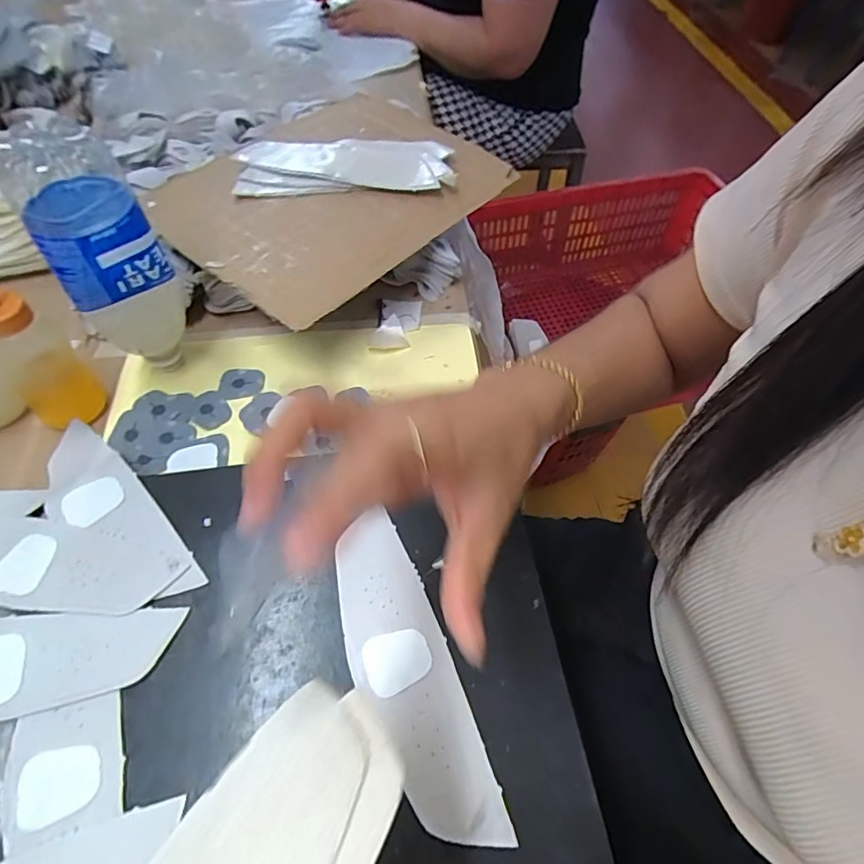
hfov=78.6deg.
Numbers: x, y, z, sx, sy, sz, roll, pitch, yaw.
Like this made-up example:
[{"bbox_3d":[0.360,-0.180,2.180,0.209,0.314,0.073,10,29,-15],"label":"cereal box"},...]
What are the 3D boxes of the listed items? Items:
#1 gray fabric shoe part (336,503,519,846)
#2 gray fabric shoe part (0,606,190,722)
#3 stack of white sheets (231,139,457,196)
[{"bbox_3d":[-0.017,0.138,0.313,0.055,0.004,0.186,-18,58,-11],"label":"gray fabric shoe part"},{"bbox_3d":[-0.245,0.134,0.305,0.183,0.004,0.057,-7,55,-5],"label":"gray fabric shoe part"},{"bbox_3d":[-0.085,-0.271,0.531,0.206,0.019,0.089,-5,55,-4],"label":"stack of white sheets"}]

